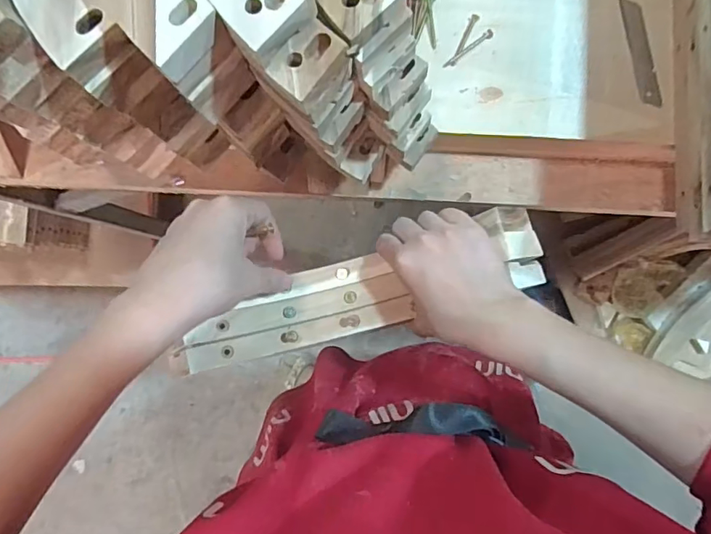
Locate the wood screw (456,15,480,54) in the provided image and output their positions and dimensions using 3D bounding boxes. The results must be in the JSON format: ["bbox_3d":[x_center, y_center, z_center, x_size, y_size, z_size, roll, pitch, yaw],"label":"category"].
[{"bbox_3d":[0.098,-0.207,0.469,0.009,0.004,0.051,28,88,6],"label":"wood screw"}]

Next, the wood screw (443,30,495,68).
[{"bbox_3d":[0.103,-0.198,0.469,0.053,0.004,0.008,-36,84,1],"label":"wood screw"}]

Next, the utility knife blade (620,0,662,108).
[{"bbox_3d":[0.255,-0.192,0.462,0.020,0.009,0.099,-8,84,10],"label":"utility knife blade"}]

